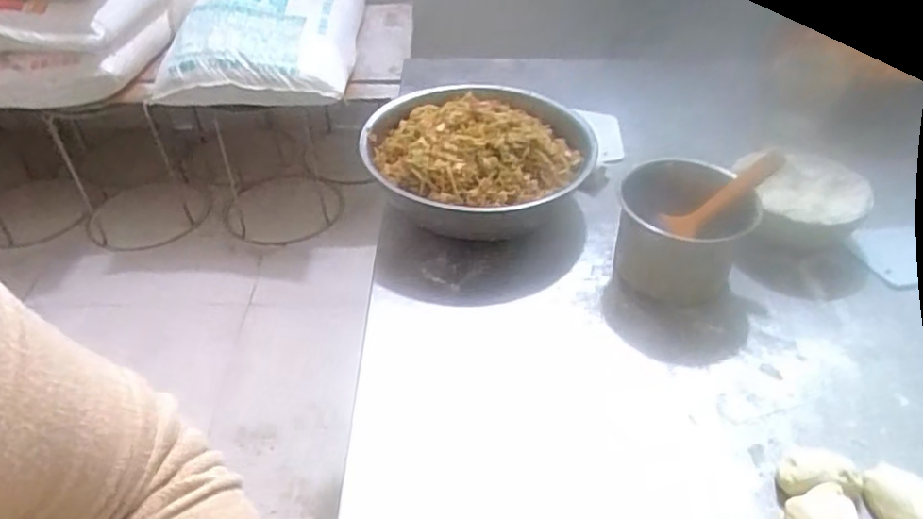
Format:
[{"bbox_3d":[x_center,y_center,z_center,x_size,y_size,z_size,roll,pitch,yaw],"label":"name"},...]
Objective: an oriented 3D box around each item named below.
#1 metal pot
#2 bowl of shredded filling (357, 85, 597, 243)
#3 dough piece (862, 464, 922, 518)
[{"bbox_3d":[0.224,-0.026,0.698,0.128,0.099,0.106,11,44,12],"label":"metal pot"},{"bbox_3d":[0.020,-0.117,0.802,0.253,0.103,0.246,0,43,0],"label":"bowl of shredded filling"},{"bbox_3d":[0.333,0.183,0.518,0.039,0.030,0.060,-22,47,-22],"label":"dough piece"}]

